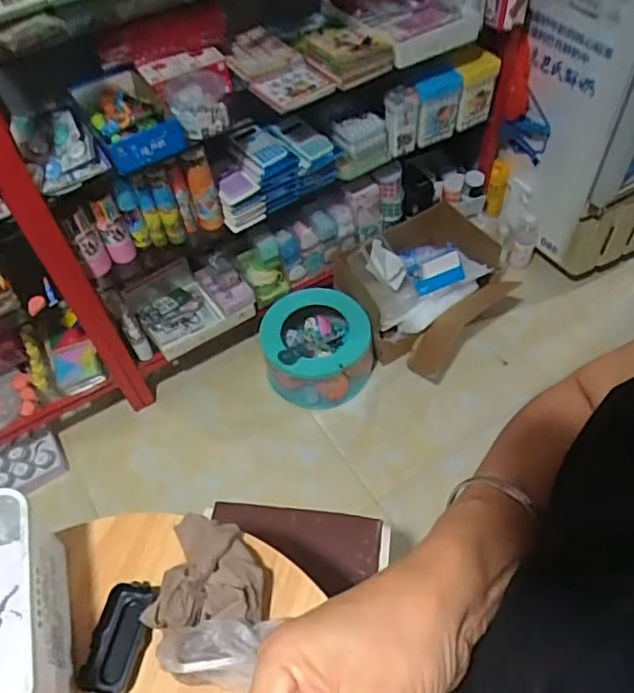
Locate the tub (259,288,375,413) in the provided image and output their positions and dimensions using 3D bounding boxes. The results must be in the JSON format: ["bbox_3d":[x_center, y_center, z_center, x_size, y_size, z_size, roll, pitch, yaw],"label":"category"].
[{"bbox_3d":[-0.006,-0.003,1.584,0.277,0.202,0.287,-3,53,3],"label":"tub"}]

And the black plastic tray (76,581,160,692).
[{"bbox_3d":[-0.210,0.311,0.628,0.059,0.016,0.111,8,54,11],"label":"black plastic tray"}]

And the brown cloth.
[{"bbox_3d":[-0.113,0.245,0.639,0.123,0.062,0.125,5,53,9],"label":"brown cloth"}]

